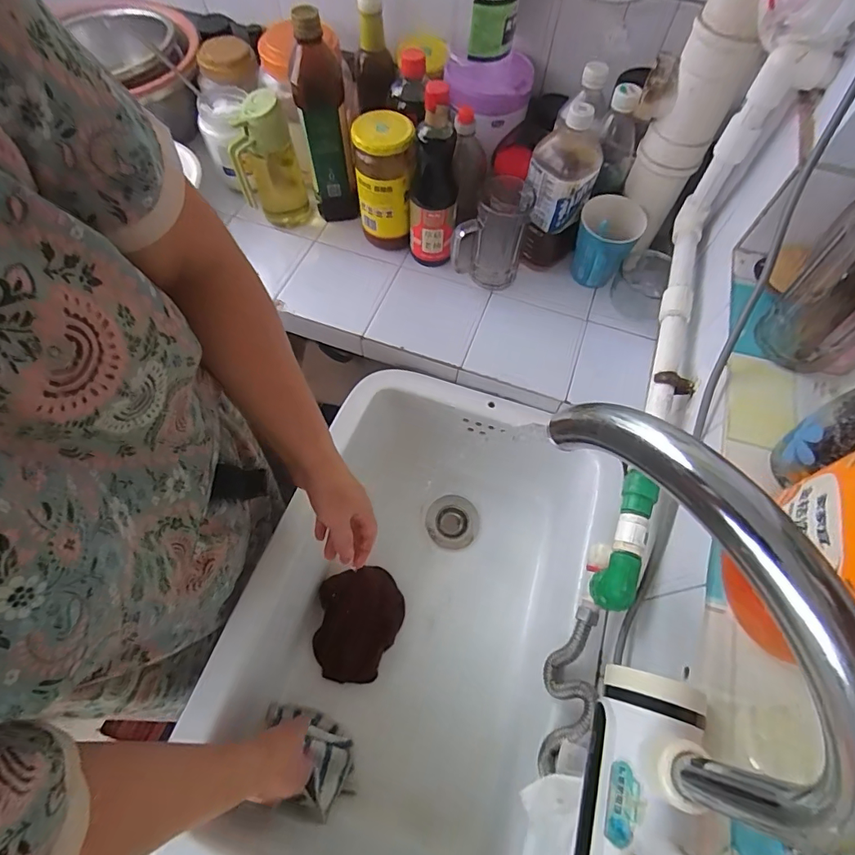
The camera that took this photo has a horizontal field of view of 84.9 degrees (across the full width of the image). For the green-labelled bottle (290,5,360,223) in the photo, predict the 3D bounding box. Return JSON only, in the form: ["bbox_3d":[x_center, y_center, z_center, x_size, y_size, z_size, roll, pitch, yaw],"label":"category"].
[{"bbox_3d":[-0.150,-0.430,0.675,0.066,0.264,0.067,-16,65,-10],"label":"green-labelled bottle"}]

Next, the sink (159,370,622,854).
[{"bbox_3d":[0.000,0.250,0.627,0.391,0.208,0.588,20,64,8],"label":"sink"}]

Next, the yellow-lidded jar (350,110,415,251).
[{"bbox_3d":[-0.062,-0.351,0.690,0.078,0.180,0.078,1,63,-2],"label":"yellow-lidded jar"}]

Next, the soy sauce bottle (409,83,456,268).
[{"bbox_3d":[0.008,-0.323,0.634,0.064,0.234,0.056,2,63,-1],"label":"soy sauce bottle"}]

